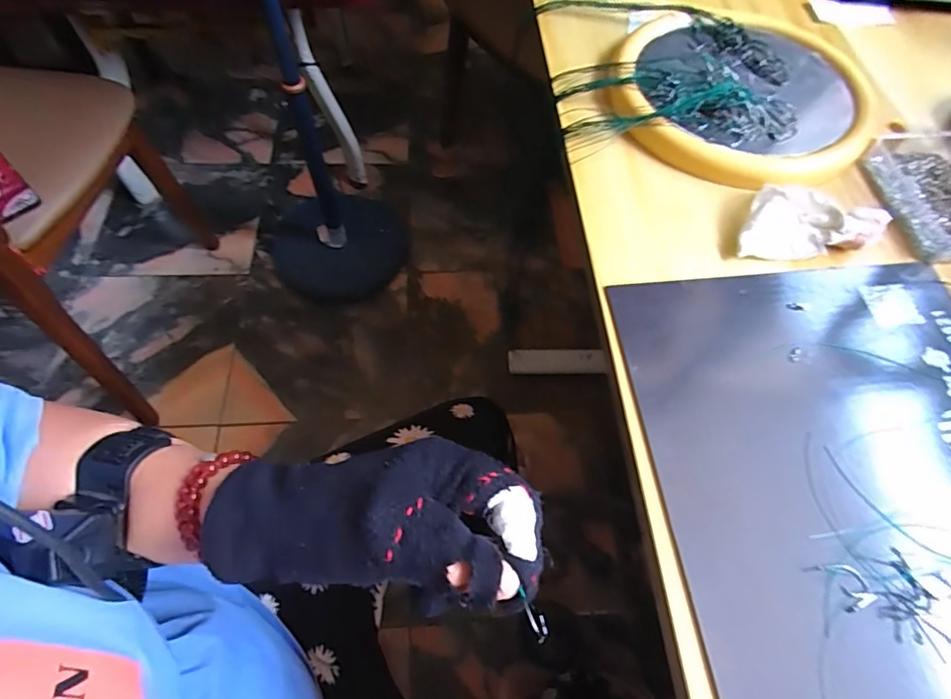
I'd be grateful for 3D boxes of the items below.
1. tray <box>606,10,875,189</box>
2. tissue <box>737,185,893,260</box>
[{"bbox_3d":[0.188,-0.189,0.358,0.168,0.030,0.169,22,64,11],"label":"tray"},{"bbox_3d":[0.198,-0.077,0.304,0.085,0.020,0.040,-4,62,-2],"label":"tissue"}]

